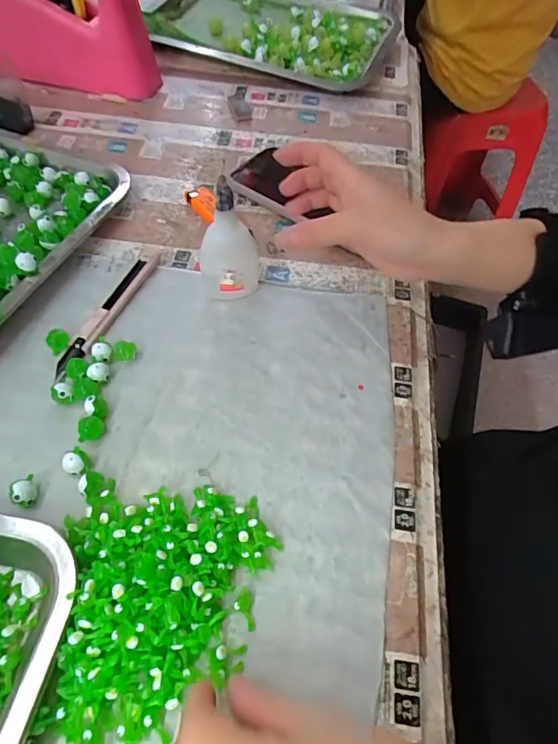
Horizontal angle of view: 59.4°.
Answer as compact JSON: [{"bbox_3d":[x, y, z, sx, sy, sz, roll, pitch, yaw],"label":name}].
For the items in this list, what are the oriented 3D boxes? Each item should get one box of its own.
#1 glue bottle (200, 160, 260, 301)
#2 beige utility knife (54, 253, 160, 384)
[{"bbox_3d":[-0.037,-0.098,0.366,0.044,0.102,0.026,-5,55,-7],"label":"glue bottle"},{"bbox_3d":[-0.131,-0.047,0.379,0.016,0.013,0.135,21,56,12],"label":"beige utility knife"}]

